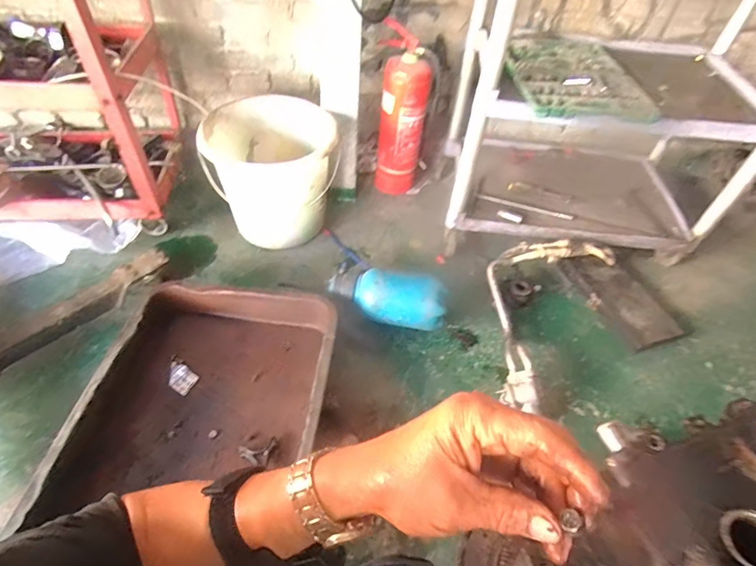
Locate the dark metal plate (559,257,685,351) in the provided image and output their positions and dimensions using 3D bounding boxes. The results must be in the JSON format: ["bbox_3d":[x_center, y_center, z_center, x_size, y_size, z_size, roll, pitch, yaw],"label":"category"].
[{"bbox_3d":[0.638,0.036,1.162,0.141,0.022,0.298,-22,55,-4],"label":"dark metal plate"}]

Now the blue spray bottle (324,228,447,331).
[{"bbox_3d":[0.019,0.011,1.048,0.298,0.098,0.123,19,48,12],"label":"blue spray bottle"}]

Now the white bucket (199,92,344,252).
[{"bbox_3d":[-0.287,-0.317,1.227,0.346,0.272,0.346,3,47,-3],"label":"white bucket"}]

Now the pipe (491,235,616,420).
[{"bbox_3d":[0.383,0.040,1.093,0.260,0.107,0.571,29,51,20],"label":"pipe"}]

